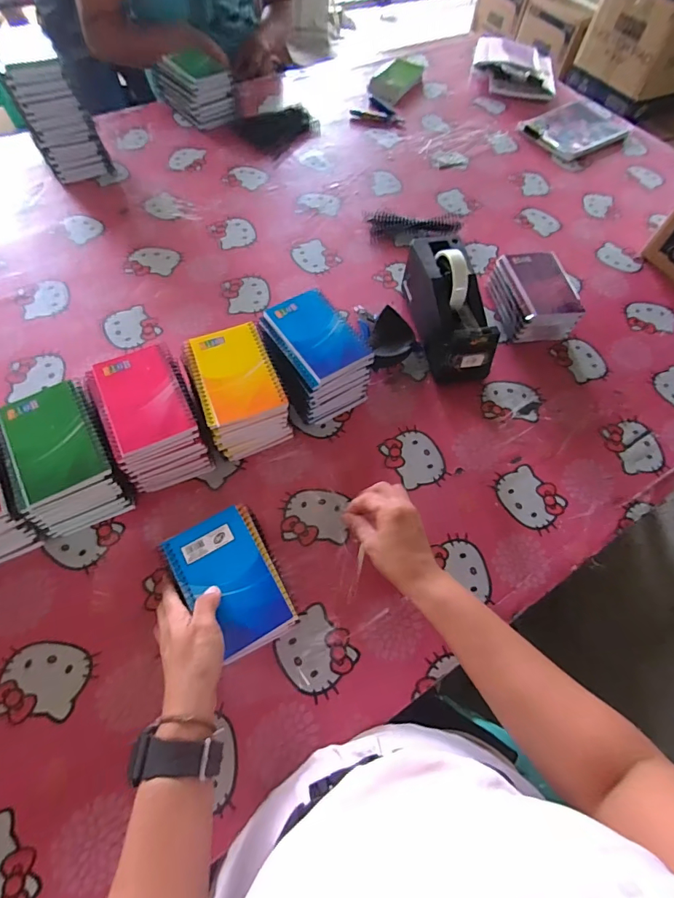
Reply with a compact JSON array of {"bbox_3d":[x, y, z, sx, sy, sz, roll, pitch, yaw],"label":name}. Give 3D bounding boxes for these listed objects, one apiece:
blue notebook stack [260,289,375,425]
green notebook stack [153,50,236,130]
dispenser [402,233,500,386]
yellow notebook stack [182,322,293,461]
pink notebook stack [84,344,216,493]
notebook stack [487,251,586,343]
[{"bbox_3d":[-0.030,-0.122,0.587,0.101,0.091,0.139,-28,67,-17],"label":"blue notebook stack"},{"bbox_3d":[-0.288,-0.743,0.913,0.145,0.082,0.092,41,67,17],"label":"green notebook stack"},{"bbox_3d":[0.162,-0.204,0.630,0.078,0.116,0.210,-9,63,-8],"label":"dispenser"},{"bbox_3d":[-0.124,-0.071,0.556,0.101,0.089,0.136,-20,65,-14],"label":"yellow notebook stack"},{"bbox_3d":[-0.221,-0.036,0.530,0.098,0.088,0.142,-23,65,-15],"label":"pink notebook stack"},{"bbox_3d":[0.306,-0.238,0.688,0.094,0.067,0.135,-6,62,-7],"label":"notebook stack"}]

